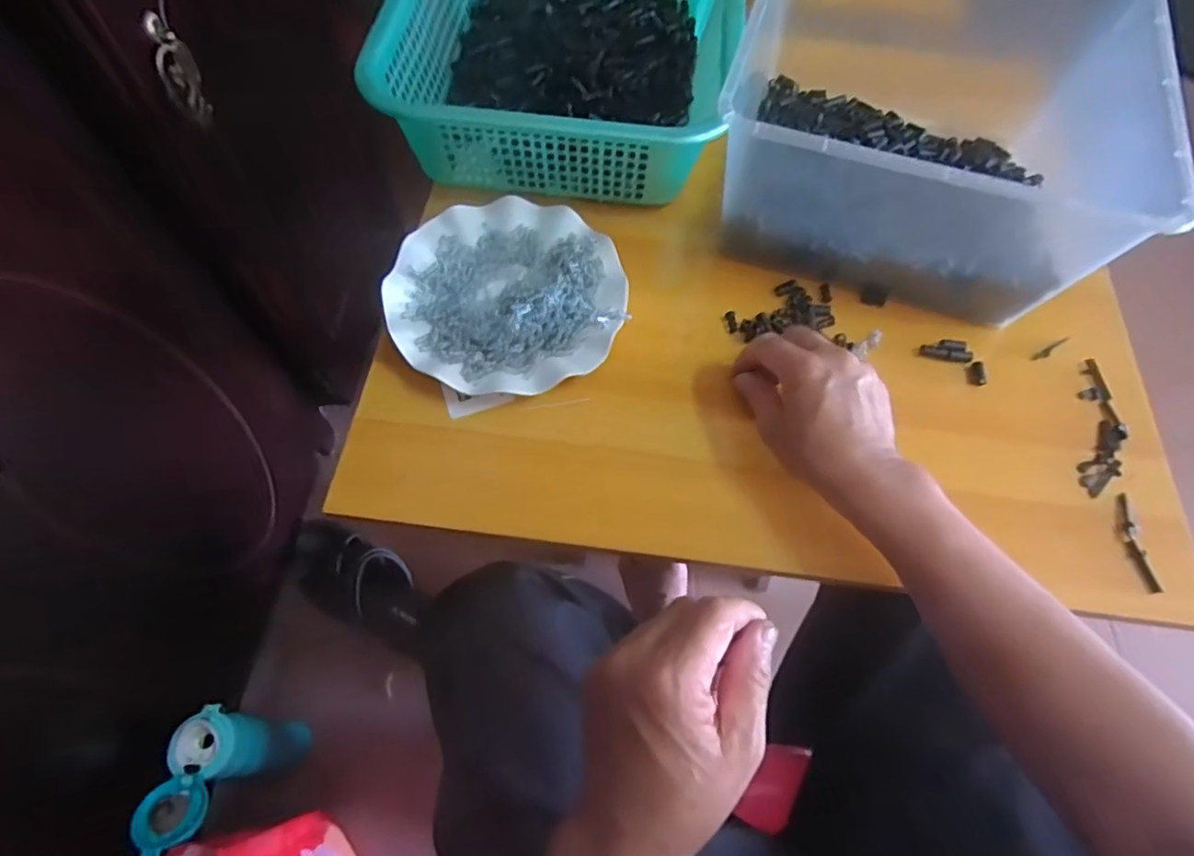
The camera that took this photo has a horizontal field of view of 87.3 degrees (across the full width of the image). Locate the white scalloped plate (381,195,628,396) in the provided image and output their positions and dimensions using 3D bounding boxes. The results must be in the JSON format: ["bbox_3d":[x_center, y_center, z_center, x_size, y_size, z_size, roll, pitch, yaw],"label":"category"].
[{"bbox_3d":[-0.071,-0.104,0.500,0.179,0.029,0.175,-1,63,-3],"label":"white scalloped plate"}]

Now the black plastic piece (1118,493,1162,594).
[{"bbox_3d":[0.375,0.079,0.436,0.016,0.008,0.070,0,63,-2],"label":"black plastic piece"}]

